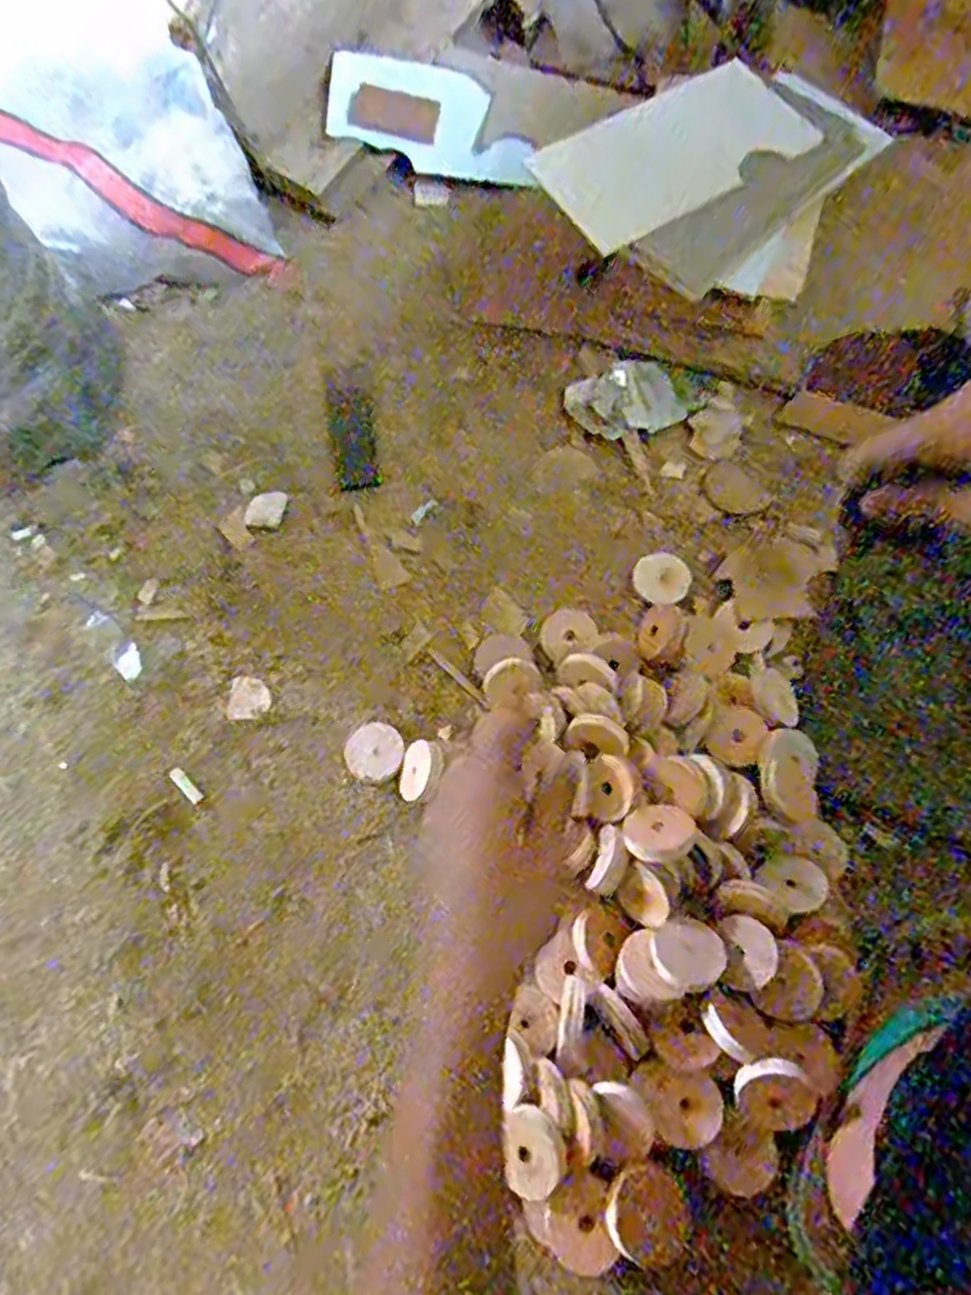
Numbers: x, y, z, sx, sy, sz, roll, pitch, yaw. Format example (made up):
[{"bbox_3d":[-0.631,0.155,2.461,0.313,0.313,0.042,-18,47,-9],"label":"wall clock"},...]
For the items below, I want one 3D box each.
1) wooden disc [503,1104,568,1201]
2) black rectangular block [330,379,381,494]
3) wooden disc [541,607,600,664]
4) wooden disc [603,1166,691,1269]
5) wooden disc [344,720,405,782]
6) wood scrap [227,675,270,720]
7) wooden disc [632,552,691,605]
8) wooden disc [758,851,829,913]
[{"bbox_3d":[0.032,0.330,0.498,0.041,0.009,0.044,-1,68,2],"label":"wooden disc"},{"bbox_3d":[-0.140,-0.227,0.798,0.041,0.010,0.154,-11,68,-3],"label":"black rectangular block"},{"bbox_3d":[0.073,-0.013,0.671,0.049,0.005,0.054,-19,51,-3],"label":"wooden disc"},{"bbox_3d":[0.101,0.352,0.472,0.047,0.012,0.049,-1,68,2],"label":"wooden disc"},{"bbox_3d":[-0.096,0.090,0.662,0.053,0.009,0.050,-1,68,2],"label":"wooden disc"},{"bbox_3d":[-0.216,0.047,0.697,0.038,0.004,0.040,3,68,3],"label":"wood scrap"},{"bbox_3d":[0.161,-0.064,0.693,0.050,0.009,0.046,-1,68,2],"label":"wooden disc"},{"bbox_3d":[0.226,0.170,0.555,0.039,0.006,0.044,-41,73,-13],"label":"wooden disc"}]

